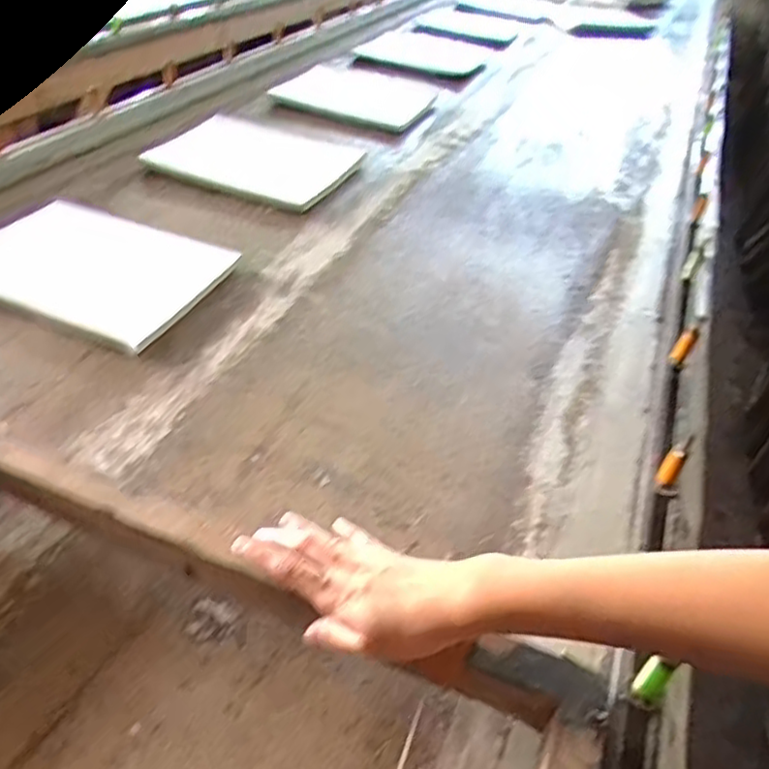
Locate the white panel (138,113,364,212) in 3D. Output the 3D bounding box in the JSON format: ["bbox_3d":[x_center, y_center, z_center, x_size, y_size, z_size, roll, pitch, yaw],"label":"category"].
[{"bbox_3d":[-0.196,-0.351,1.052,0.298,0.013,0.267,17,40,12],"label":"white panel"}]

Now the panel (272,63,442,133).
[{"bbox_3d":[-0.046,-0.580,1.370,0.302,0.031,0.282,19,41,14],"label":"panel"}]

